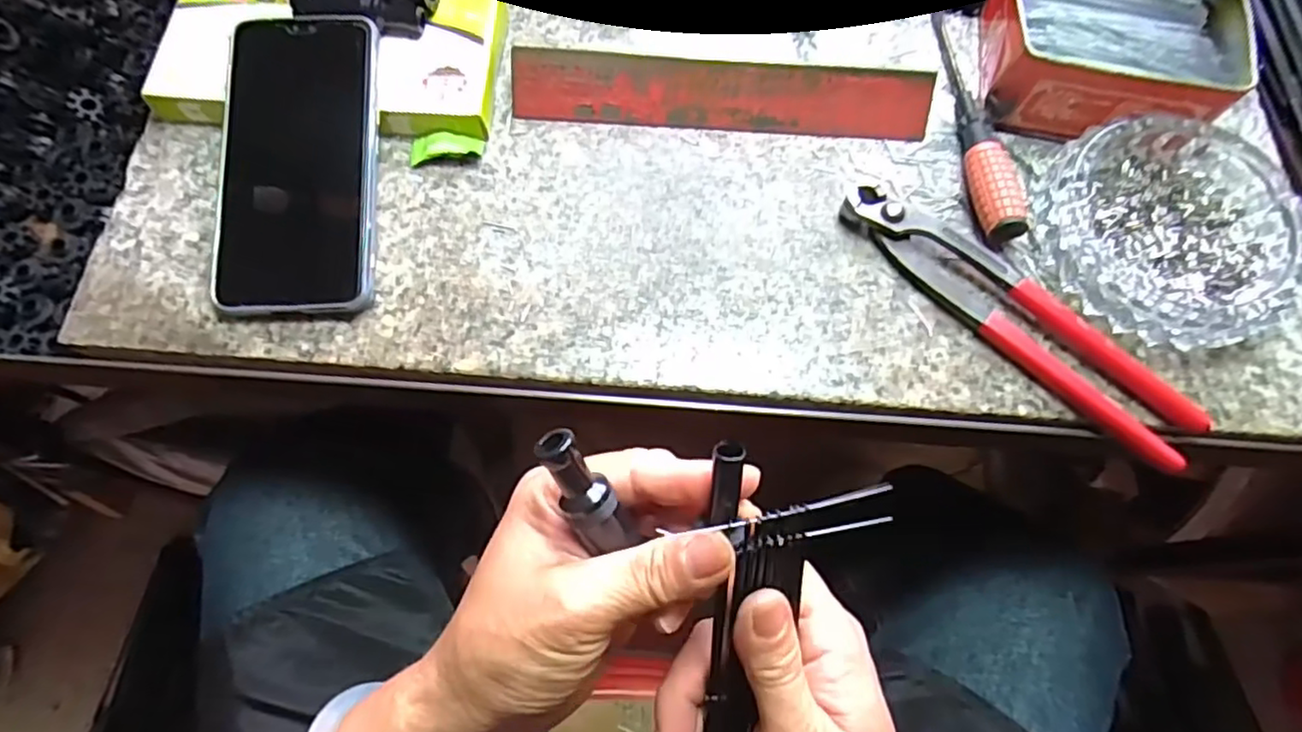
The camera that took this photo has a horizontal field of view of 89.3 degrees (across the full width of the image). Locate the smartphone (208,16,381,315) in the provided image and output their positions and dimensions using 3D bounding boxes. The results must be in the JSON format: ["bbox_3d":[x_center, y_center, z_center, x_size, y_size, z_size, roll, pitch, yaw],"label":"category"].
[{"bbox_3d":[-0.178,-0.104,0.333,0.077,0.013,0.158,0,78,0],"label":"smartphone"}]

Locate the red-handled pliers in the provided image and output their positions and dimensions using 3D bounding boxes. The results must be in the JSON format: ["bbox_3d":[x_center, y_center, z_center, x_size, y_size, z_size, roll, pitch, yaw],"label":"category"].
[{"bbox_3d":[0.186,-0.031,0.331,0.049,0.015,0.195,-43,77,-15],"label":"red-handled pliers"}]

